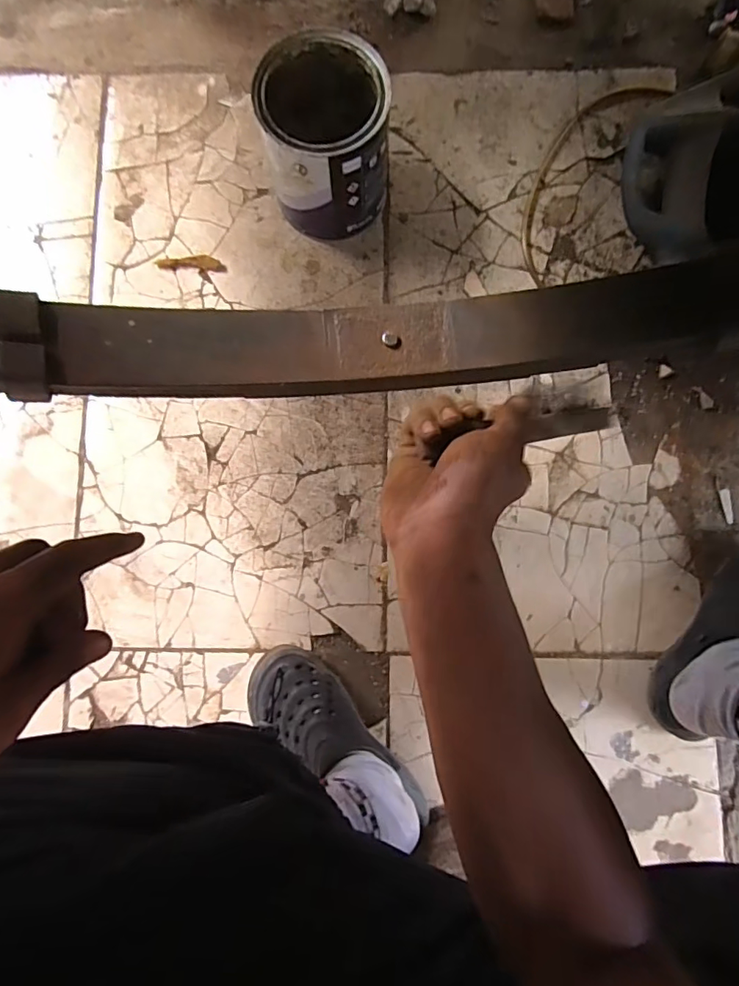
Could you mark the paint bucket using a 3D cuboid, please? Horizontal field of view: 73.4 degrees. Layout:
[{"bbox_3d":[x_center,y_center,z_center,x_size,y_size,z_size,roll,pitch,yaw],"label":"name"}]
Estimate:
[{"bbox_3d":[-0.049,-0.426,0.603,0.145,0.149,0.161,-8,88,0],"label":"paint bucket"}]

